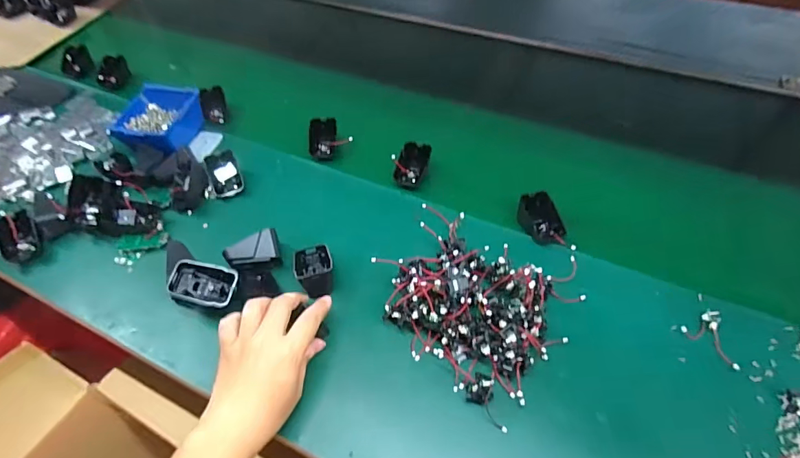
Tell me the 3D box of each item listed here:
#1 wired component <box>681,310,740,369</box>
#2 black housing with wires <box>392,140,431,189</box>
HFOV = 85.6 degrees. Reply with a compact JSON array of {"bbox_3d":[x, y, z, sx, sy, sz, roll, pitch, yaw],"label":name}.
[{"bbox_3d":[0.348,0.116,0.473,0.043,0.013,0.060,-35,58,-23],"label":"wired component"},{"bbox_3d":[0.016,-0.097,0.648,0.053,0.032,0.068,7,52,8],"label":"black housing with wires"}]

